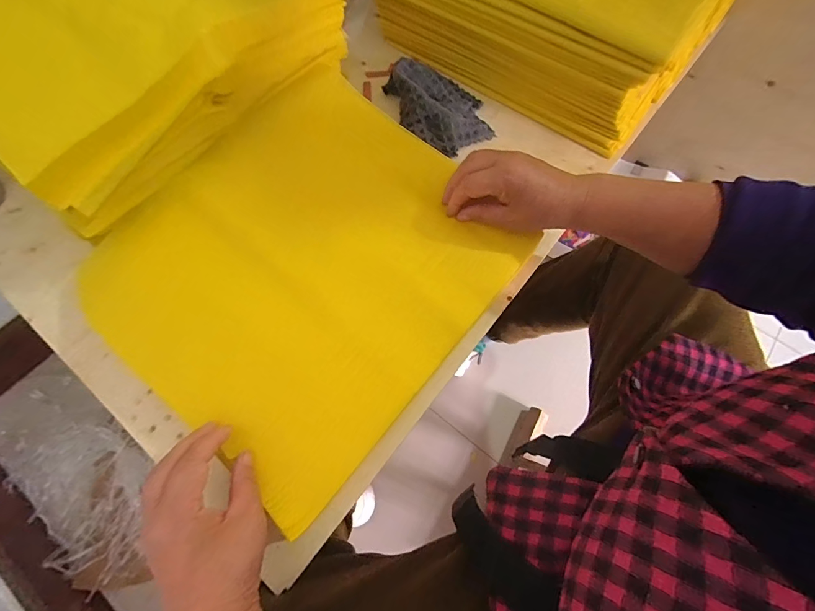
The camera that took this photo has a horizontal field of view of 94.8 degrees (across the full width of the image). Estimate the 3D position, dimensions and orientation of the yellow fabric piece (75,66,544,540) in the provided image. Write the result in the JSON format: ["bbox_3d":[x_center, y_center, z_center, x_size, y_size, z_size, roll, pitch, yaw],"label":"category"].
[{"bbox_3d":[-0.093,-0.053,0.365,0.318,0.022,0.354,38,72,13],"label":"yellow fabric piece"}]

